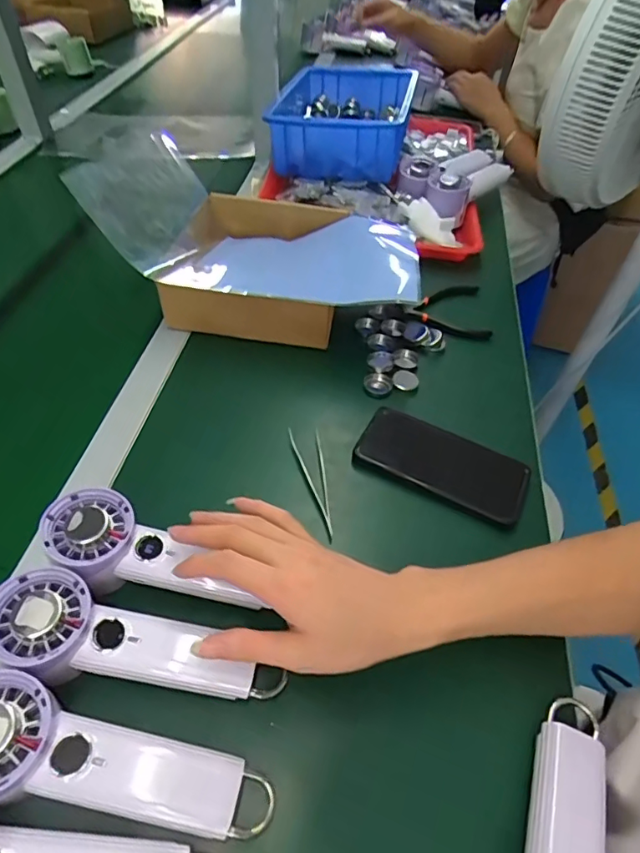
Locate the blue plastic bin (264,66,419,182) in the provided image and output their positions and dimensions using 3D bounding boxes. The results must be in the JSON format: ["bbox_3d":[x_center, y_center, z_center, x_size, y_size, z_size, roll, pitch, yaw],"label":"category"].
[{"bbox_3d":[0.038,-0.509,0.840,0.200,0.081,0.276,5,49,1],"label":"blue plastic bin"}]

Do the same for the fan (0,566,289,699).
[{"bbox_3d":[-0.122,0.151,0.344,0.194,0.035,0.060,20,50,-5],"label":"fan"}]

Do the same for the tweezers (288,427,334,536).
[{"bbox_3d":[-0.007,0.047,0.470,0.029,0.012,0.117,-6,50,-8],"label":"tweezers"}]

